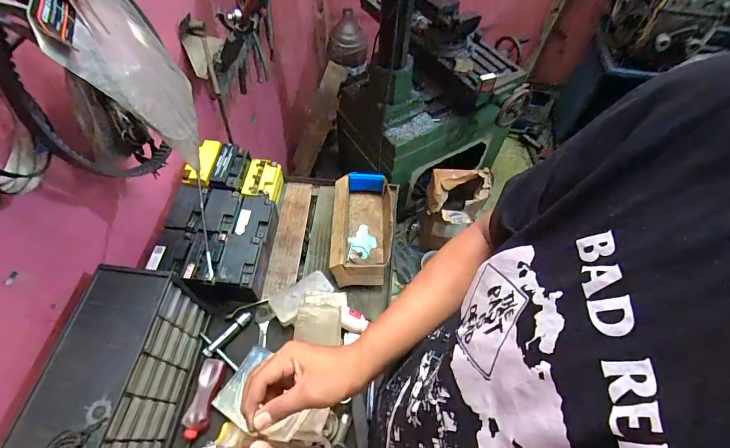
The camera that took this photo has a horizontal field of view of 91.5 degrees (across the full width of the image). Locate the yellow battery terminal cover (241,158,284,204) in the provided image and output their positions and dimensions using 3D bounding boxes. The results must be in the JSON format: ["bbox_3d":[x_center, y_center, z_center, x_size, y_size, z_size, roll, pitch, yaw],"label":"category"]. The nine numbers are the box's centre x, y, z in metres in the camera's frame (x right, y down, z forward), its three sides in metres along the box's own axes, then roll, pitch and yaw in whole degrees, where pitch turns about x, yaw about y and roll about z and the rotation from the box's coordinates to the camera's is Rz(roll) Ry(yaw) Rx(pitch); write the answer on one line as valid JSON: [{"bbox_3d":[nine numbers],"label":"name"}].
[{"bbox_3d":[-0.247,-0.101,0.870,0.079,0.054,0.106,5,57,2],"label":"yellow battery terminal cover"}]

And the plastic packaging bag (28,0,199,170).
[{"bbox_3d":[-0.303,-0.224,0.464,0.024,0.240,0.212,-22,66,6],"label":"plastic packaging bag"}]

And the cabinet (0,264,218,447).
[{"bbox_3d":[-0.389,0.246,0.575,0.132,0.198,0.295,7,57,3],"label":"cabinet"}]

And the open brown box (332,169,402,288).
[{"bbox_3d":[-0.003,0.009,0.845,0.149,0.060,0.277,3,57,0],"label":"open brown box"}]

